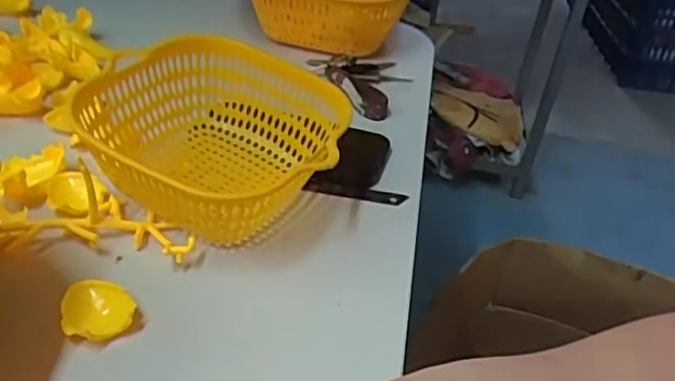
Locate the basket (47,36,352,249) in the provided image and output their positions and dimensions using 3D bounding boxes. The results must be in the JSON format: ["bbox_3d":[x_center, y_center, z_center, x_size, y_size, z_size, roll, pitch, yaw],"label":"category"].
[{"bbox_3d":[-0.084,-0.037,0.451,0.168,0.079,0.162,4,33,-3],"label":"basket"}]

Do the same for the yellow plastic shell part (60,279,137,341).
[{"bbox_3d":[-0.137,0.070,0.363,0.038,0.016,0.041,-4,35,-14],"label":"yellow plastic shell part"}]

